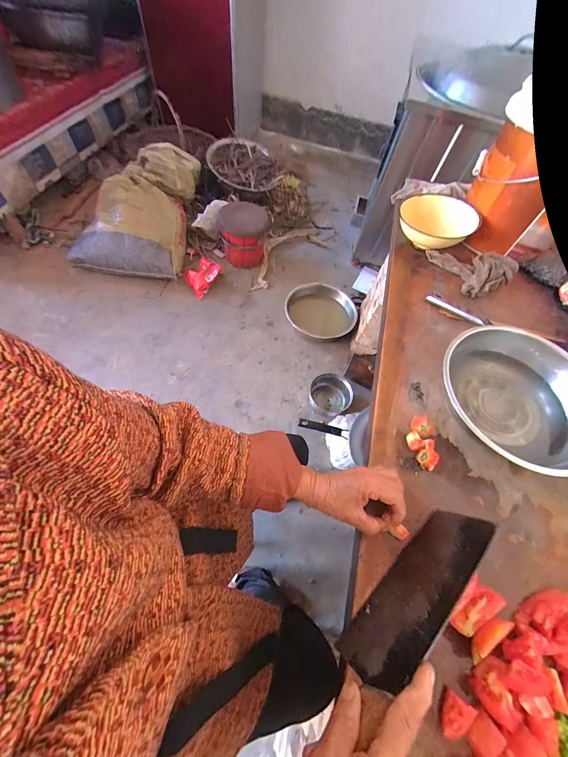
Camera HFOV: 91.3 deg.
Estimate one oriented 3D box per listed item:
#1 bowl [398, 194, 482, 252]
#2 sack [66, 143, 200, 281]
[{"bbox_3d":[0.346,-0.348,0.646,0.166,0.084,0.136,16,60,1],"label":"bowl"},{"bbox_3d":[-0.695,-0.812,1.348,0.466,0.289,0.624,11,60,-1],"label":"sack"}]

